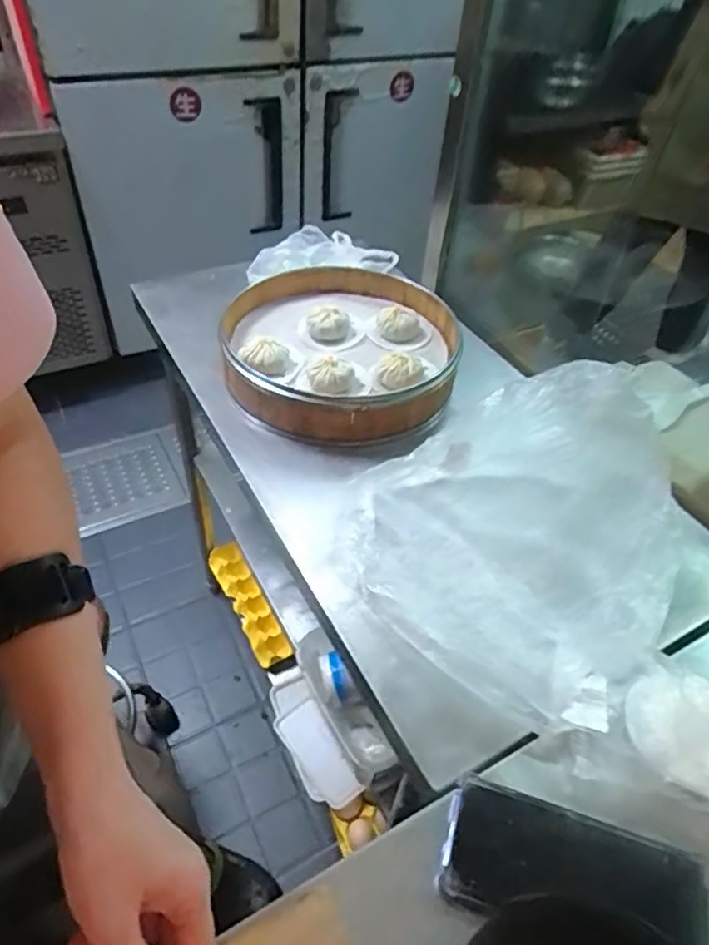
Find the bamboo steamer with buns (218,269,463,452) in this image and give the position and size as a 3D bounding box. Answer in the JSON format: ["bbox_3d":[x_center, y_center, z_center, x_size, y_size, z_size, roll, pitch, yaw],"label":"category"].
[{"bbox_3d":[-0.016,-0.152,0.772,0.276,0.080,0.279,3,43,-2],"label":"bamboo steamer with buns"}]

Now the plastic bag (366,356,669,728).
[{"bbox_3d":[0.153,0.023,0.544,0.279,0.159,0.275,35,51,28],"label":"plastic bag"}]

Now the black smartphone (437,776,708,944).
[{"bbox_3d":[0.142,0.254,0.397,0.158,0.016,0.075,15,44,10],"label":"black smartphone"}]

